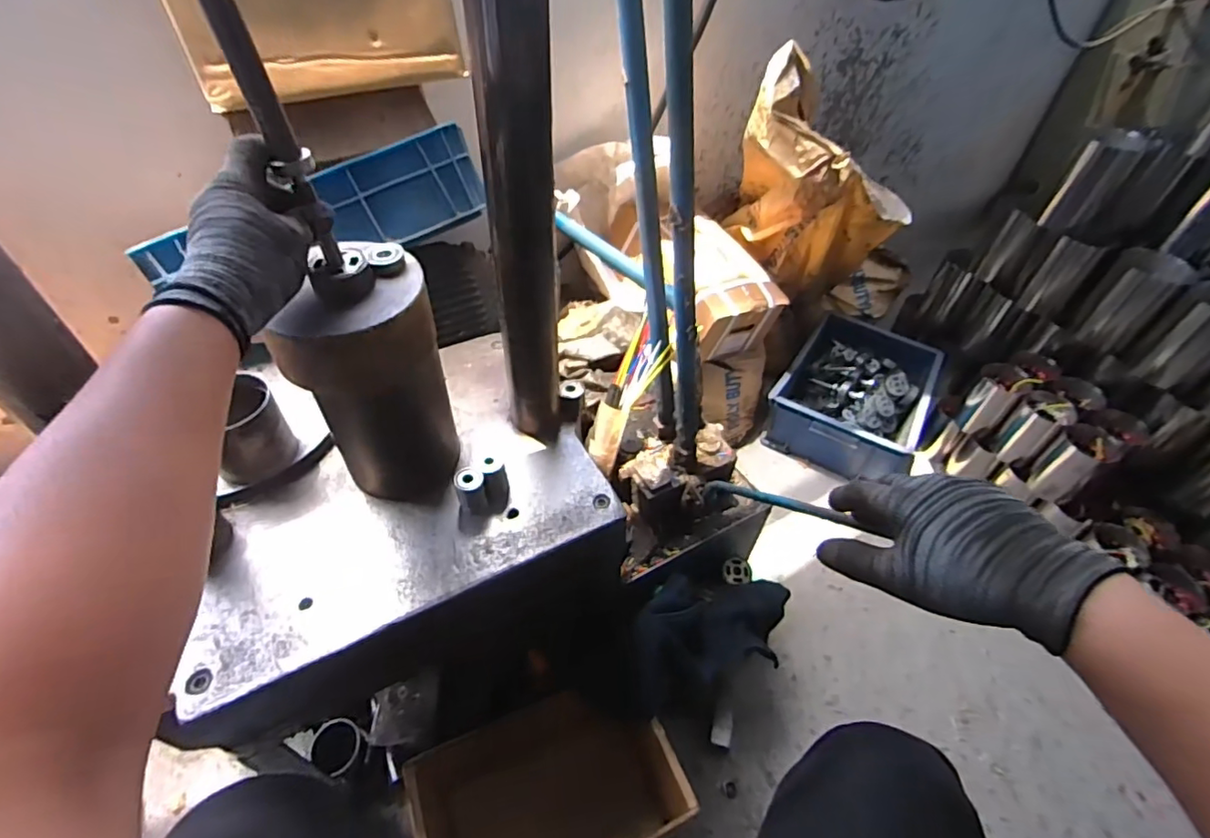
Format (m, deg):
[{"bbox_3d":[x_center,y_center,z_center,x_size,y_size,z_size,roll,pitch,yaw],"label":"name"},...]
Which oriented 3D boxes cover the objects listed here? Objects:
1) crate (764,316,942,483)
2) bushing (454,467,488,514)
[{"bbox_3d":[0.592,-0.054,1.316,0.310,0.138,0.384,29,52,22],"label":"crate"},{"bbox_3d":[-0.151,0.082,0.635,0.031,0.052,0.029,2,47,-2],"label":"bushing"}]

